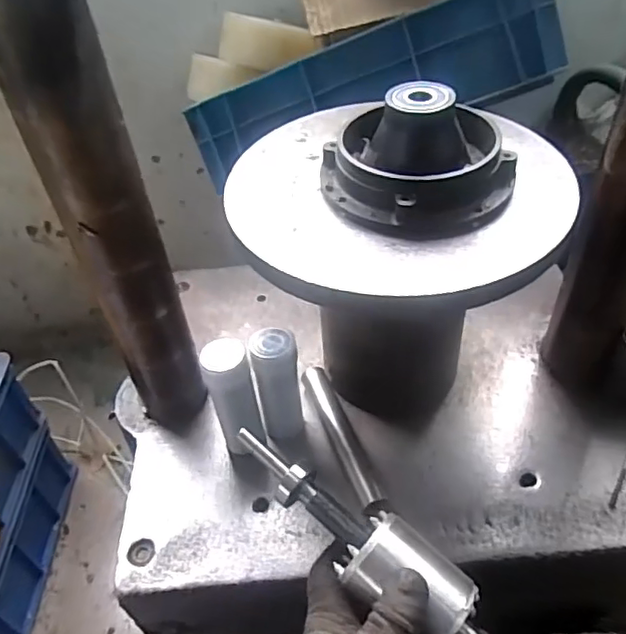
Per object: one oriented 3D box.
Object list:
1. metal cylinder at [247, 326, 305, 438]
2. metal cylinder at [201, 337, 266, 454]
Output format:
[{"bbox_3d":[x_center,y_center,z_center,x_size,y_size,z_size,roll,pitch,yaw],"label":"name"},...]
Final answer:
[{"bbox_3d":[-0.028,0.058,0.505,0.035,0.112,0.031,-6,45,0],"label":"metal cylinder"},{"bbox_3d":[-0.065,0.068,0.496,0.035,0.110,0.033,-13,45,-7],"label":"metal cylinder"}]

